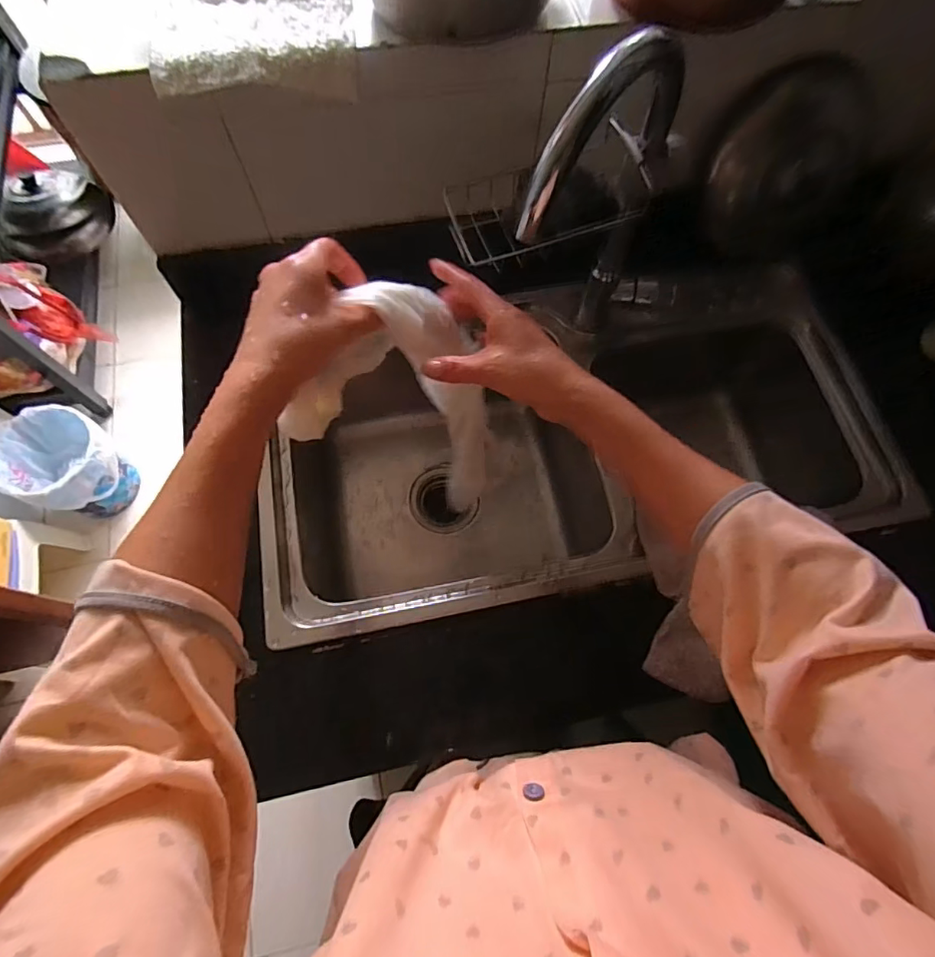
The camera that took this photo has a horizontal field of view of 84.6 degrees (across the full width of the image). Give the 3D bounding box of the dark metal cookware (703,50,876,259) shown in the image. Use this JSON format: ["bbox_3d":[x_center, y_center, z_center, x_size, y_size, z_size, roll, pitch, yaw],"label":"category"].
[{"bbox_3d":[0.382,-0.377,0.613,0.179,0.193,0.030,-12,40,16],"label":"dark metal cookware"}]

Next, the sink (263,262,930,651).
[{"bbox_3d":[0.125,-0.036,0.705,0.736,0.264,0.374,-11,70,-6],"label":"sink"}]

